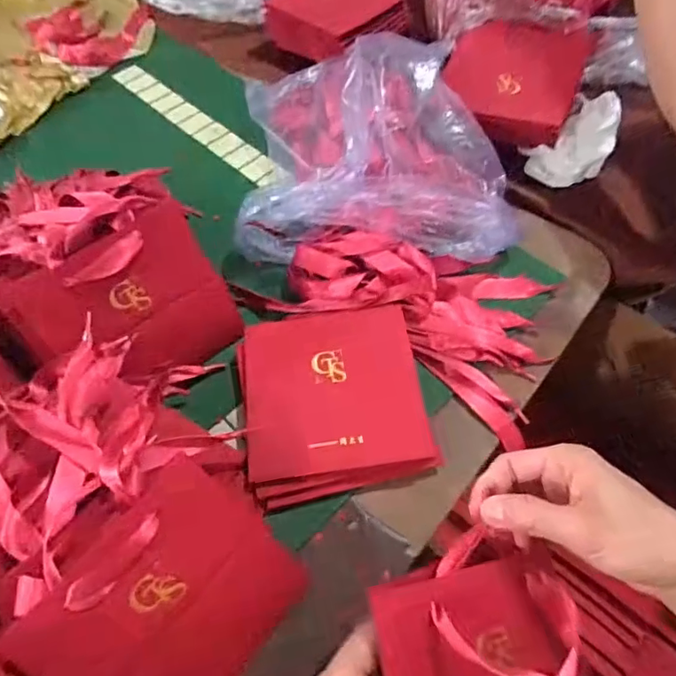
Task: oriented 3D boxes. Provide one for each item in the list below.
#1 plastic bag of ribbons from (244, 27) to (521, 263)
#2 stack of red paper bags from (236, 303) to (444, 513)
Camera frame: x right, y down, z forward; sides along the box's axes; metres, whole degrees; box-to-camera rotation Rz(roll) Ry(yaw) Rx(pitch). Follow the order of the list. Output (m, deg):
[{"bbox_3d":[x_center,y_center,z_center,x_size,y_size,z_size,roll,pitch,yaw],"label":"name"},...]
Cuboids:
[{"bbox_3d":[0.029,-0.198,0.553,0.256,0.082,0.302,-2,58,-1],"label":"plastic bag of ribbons"},{"bbox_3d":[-0.005,0.049,0.438,0.142,0.032,0.151,-10,58,-5],"label":"stack of red paper bags"}]

